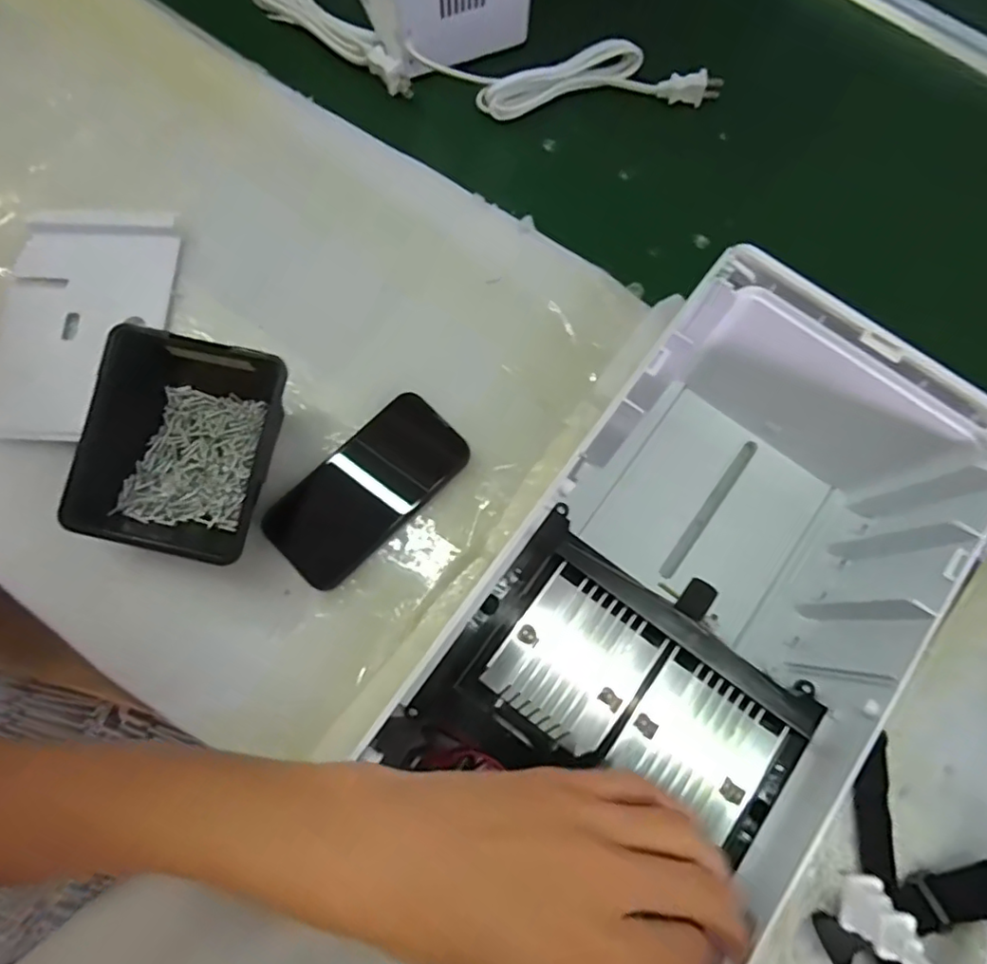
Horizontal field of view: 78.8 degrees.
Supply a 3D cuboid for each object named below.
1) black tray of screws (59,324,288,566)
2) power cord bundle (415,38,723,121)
[{"bbox_3d":[-0.211,-0.021,0.416,0.121,0.063,0.138,13,76,2],"label":"black tray of screws"},{"bbox_3d":[0.065,-0.366,0.545,0.266,0.031,0.057,-3,76,-2],"label":"power cord bundle"}]

